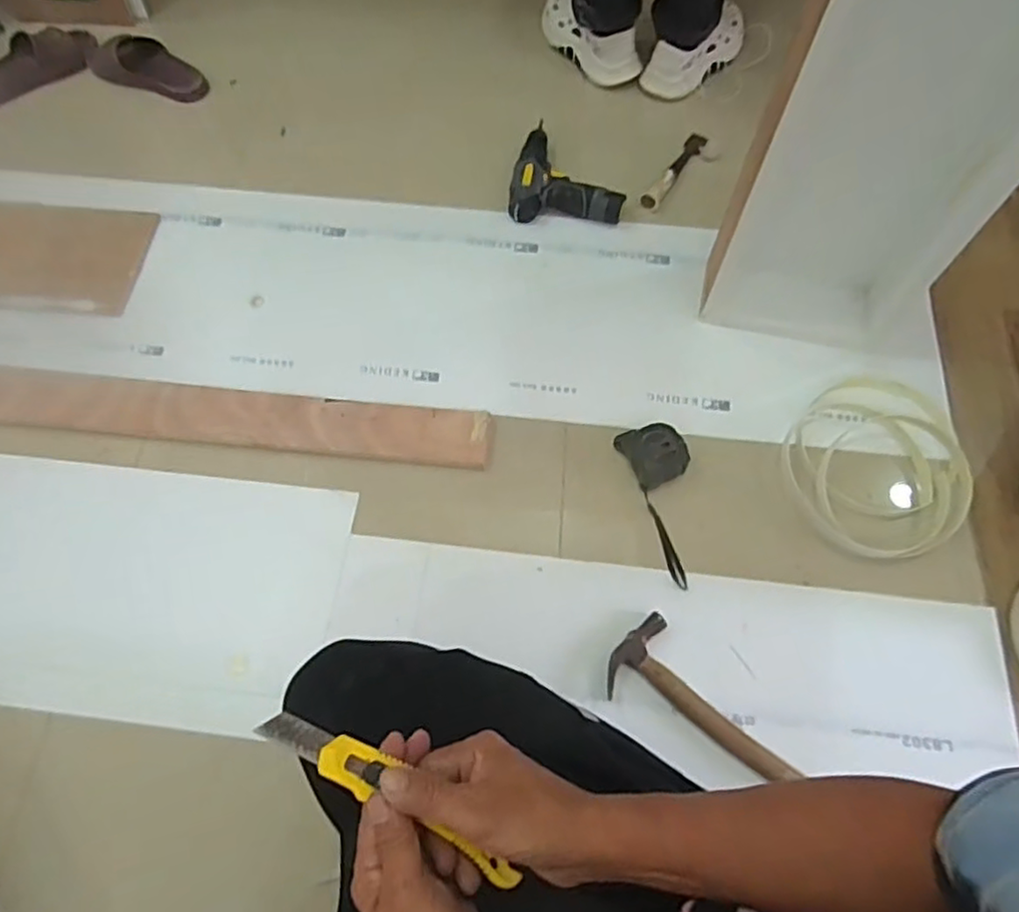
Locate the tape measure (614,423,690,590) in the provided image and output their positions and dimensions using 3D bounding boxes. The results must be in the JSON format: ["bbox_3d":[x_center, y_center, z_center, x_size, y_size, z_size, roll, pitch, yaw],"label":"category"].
[{"bbox_3d":[0.219,0.055,0.864,0.081,0.043,0.213,-17,67,-8],"label":"tape measure"}]

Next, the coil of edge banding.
[{"bbox_3d":[0.507,0.010,0.894,0.249,0.044,0.239,0,65,0],"label":"coil of edge banding"}]

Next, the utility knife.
[{"bbox_3d":[-0.069,0.211,0.404,0.184,0.013,0.026,36,70,-3],"label":"utility knife"}]

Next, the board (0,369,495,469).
[{"bbox_3d":[-0.852,-0.103,0.950,1.698,0.031,0.091,5,66,2],"label":"board"}]

